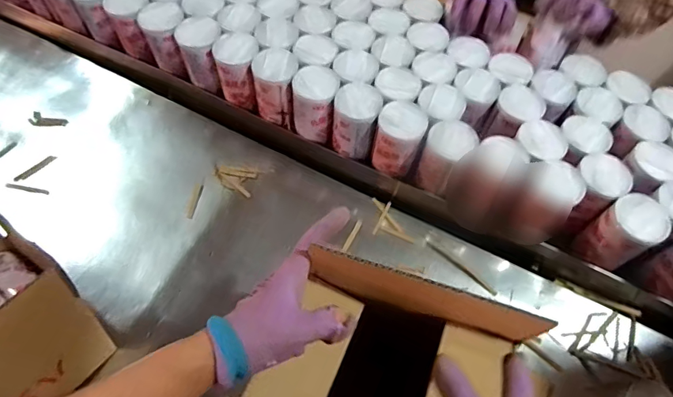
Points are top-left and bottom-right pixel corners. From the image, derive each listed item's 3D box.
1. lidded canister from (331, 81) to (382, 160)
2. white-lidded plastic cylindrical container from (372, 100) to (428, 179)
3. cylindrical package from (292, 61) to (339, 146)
[{"bbox_3d":[0.026,-0.107,0.638,0.059,0.091,0.067,9,61,1],"label":"lidded canister"},{"bbox_3d":[0.086,-0.083,0.622,0.061,0.080,0.066,2,61,-3],"label":"white-lidded plastic cylindrical container"},{"bbox_3d":[-0.032,-0.136,0.653,0.060,0.091,0.070,3,61,-3],"label":"cylindrical package"}]

